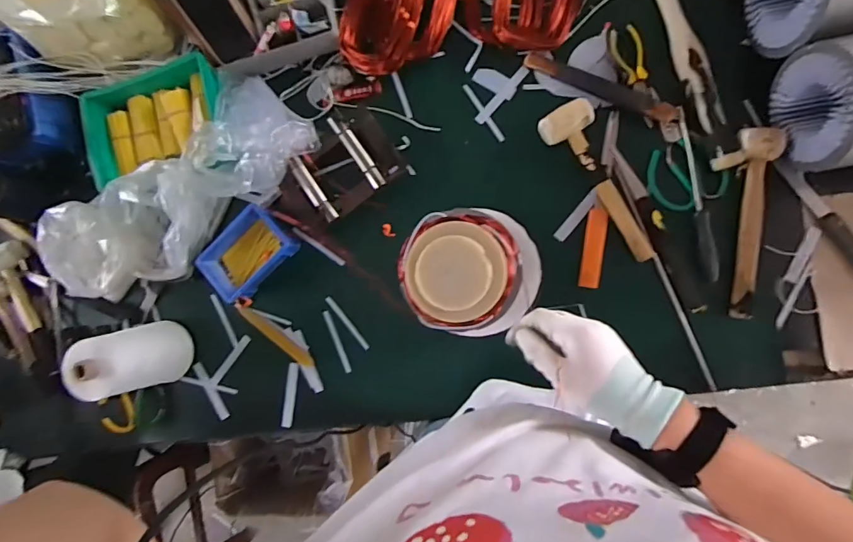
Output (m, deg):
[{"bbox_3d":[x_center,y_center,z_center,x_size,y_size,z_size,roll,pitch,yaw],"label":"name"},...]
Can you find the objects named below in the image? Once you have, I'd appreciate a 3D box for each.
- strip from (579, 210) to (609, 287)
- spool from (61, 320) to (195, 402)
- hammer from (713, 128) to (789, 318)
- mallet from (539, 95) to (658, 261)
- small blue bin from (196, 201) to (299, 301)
[{"bbox_3d":[0.249,-0.033,0.647,0.030,0.006,0.116,8,87,18],"label":"strip"},{"bbox_3d":[-0.455,0.139,0.691,0.094,0.177,0.101,0,89,9],"label":"spool"},{"bbox_3d":[0.434,-0.068,0.610,0.078,0.023,0.258,10,93,9],"label":"hammer"},{"bbox_3d":[0.248,-0.123,0.643,0.077,0.049,0.248,-23,87,9],"label":"mallet"},{"bbox_3d":[-0.300,-0.030,0.731,0.102,0.048,0.149,45,98,6],"label":"small blue bin"}]

